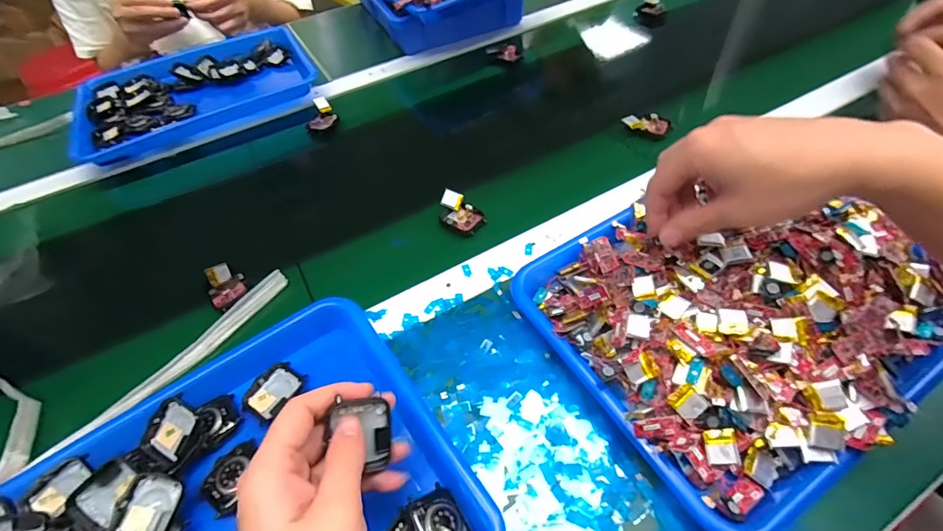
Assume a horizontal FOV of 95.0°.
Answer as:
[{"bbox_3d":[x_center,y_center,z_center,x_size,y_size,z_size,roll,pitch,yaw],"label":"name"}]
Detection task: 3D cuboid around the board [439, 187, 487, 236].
[{"bbox_3d":[-0.013,-0.058,0.470,0.054,0.020,0.039,34,62,27],"label":"board"}]

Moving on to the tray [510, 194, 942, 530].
[{"bbox_3d":[0.212,0.028,0.351,0.285,0.069,0.251,-27,55,-15],"label":"tray"}]

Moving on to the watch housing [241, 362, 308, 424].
[{"bbox_3d":[-0.163,0.104,0.357,0.037,0.007,0.046,34,62,27],"label":"watch housing"}]

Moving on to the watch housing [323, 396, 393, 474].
[{"bbox_3d":[-0.066,0.101,0.256,0.036,0.006,0.041,-5,90,-21],"label":"watch housing"}]

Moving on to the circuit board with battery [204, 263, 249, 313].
[{"bbox_3d":[-0.244,0.019,0.427,0.034,0.021,0.047,-36,58,-21],"label":"circuit board with battery"}]

